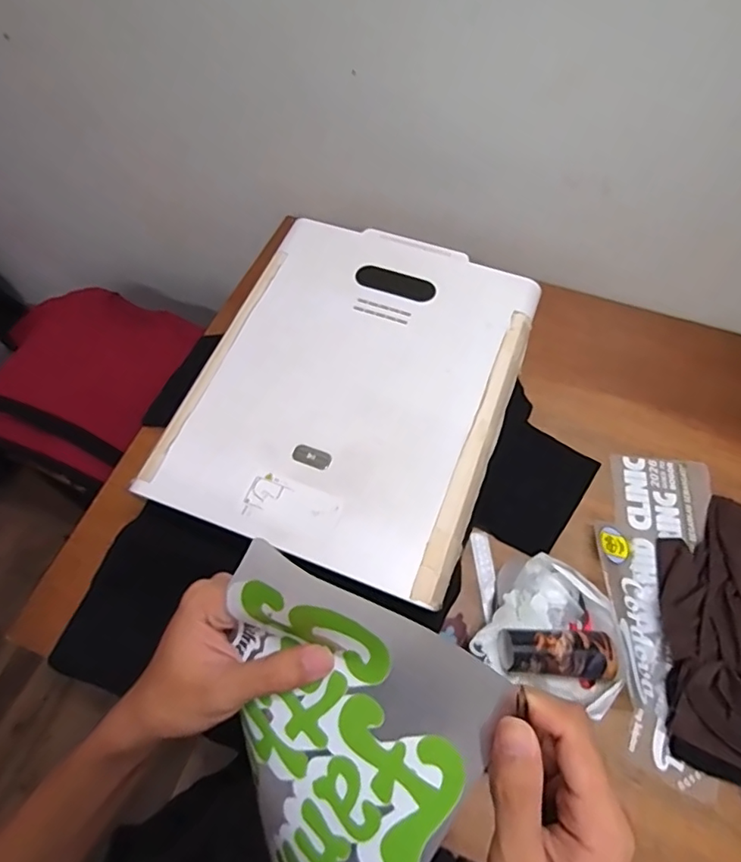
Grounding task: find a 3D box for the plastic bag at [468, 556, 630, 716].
[{"bbox_3d":[0.246,0.265,0.695,0.169,0.065,0.172,36,69,17],"label":"plastic bag"}]

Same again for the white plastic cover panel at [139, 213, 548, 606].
[{"bbox_3d":[-0.018,-0.072,0.734,0.399,0.027,0.498,19,65,10],"label":"white plastic cover panel"}]

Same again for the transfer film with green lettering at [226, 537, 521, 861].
[{"bbox_3d":[-0.030,0.165,0.270,0.138,0.024,0.175,26,96,18],"label":"transfer film with green lettering"}]

